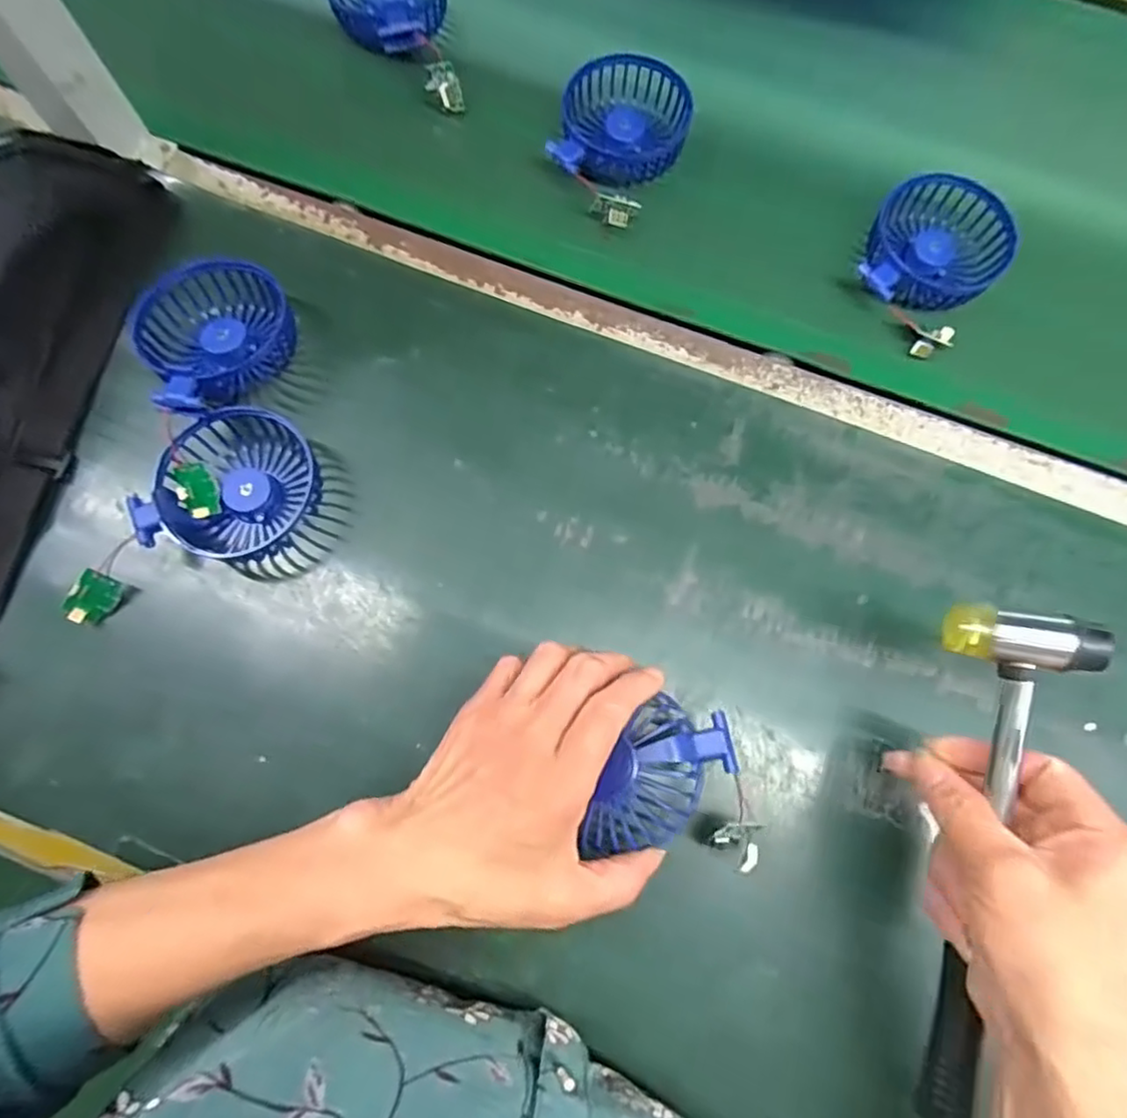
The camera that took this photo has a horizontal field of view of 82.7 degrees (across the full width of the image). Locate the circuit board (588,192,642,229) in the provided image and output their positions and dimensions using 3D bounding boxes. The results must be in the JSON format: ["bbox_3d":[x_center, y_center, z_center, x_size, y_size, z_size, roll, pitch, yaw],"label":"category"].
[{"bbox_3d":[0.034,-0.238,0.436,0.029,0.015,0.022,25,78,5],"label":"circuit board"}]

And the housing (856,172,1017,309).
[{"bbox_3d":[0.249,-0.205,0.430,0.086,0.028,0.098,22,78,5],"label":"housing"}]

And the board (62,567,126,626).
[{"bbox_3d":[-0.269,0.022,0.367,0.034,0.024,0.005,-49,52,10],"label":"board"}]

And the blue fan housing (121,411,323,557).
[{"bbox_3d":[-0.192,-0.039,0.377,0.077,0.032,0.100,33,79,7],"label":"blue fan housing"}]

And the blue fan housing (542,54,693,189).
[{"bbox_3d":[0.043,-0.303,0.449,0.085,0.028,0.099,16,77,3],"label":"blue fan housing"}]

